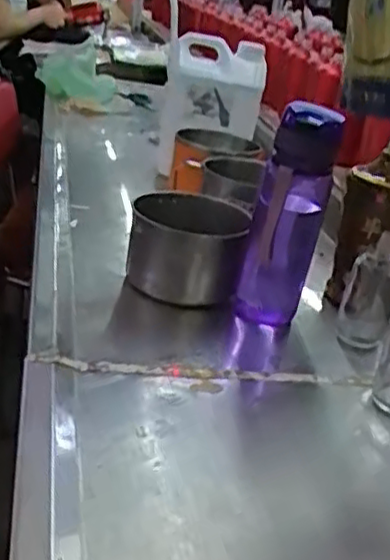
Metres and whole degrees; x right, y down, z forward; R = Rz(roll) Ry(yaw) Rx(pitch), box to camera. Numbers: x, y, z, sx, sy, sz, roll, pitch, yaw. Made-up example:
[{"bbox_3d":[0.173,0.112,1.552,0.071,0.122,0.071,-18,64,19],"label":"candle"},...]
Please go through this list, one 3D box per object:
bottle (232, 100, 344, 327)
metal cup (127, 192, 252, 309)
[{"bbox_3d":[0.095,-0.064,0.724,0.075,0.230,0.056,11,25,6],"label":"bottle"},{"bbox_3d":[-0.009,-0.036,0.807,0.123,0.095,0.133,7,25,-3],"label":"metal cup"}]

